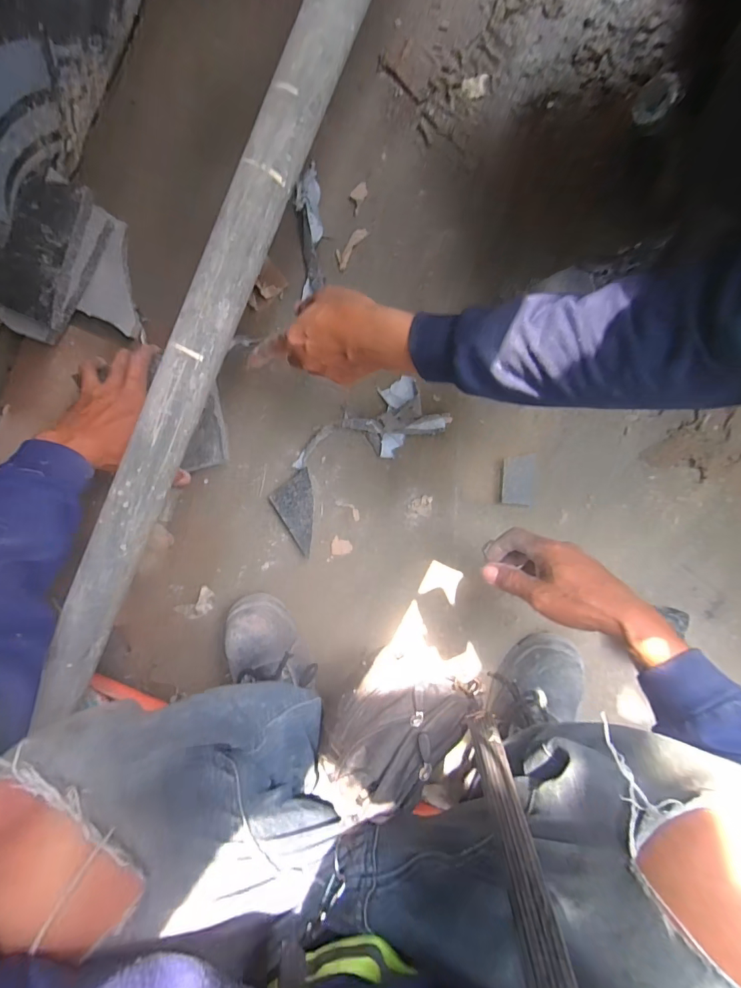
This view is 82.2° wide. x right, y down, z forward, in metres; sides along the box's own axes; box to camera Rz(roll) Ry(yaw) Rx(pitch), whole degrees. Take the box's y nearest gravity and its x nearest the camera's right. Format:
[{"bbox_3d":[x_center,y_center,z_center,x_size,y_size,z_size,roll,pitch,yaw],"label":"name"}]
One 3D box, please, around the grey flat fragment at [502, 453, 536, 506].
[{"bbox_3d":[0.213,-0.020,0.606,0.051,0.007,0.072,-1,100,-15],"label":"grey flat fragment"}]

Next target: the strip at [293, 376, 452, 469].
[{"bbox_3d":[-0.003,-0.083,0.599,0.214,0.019,0.088,-30,93,3],"label":"strip"}]

